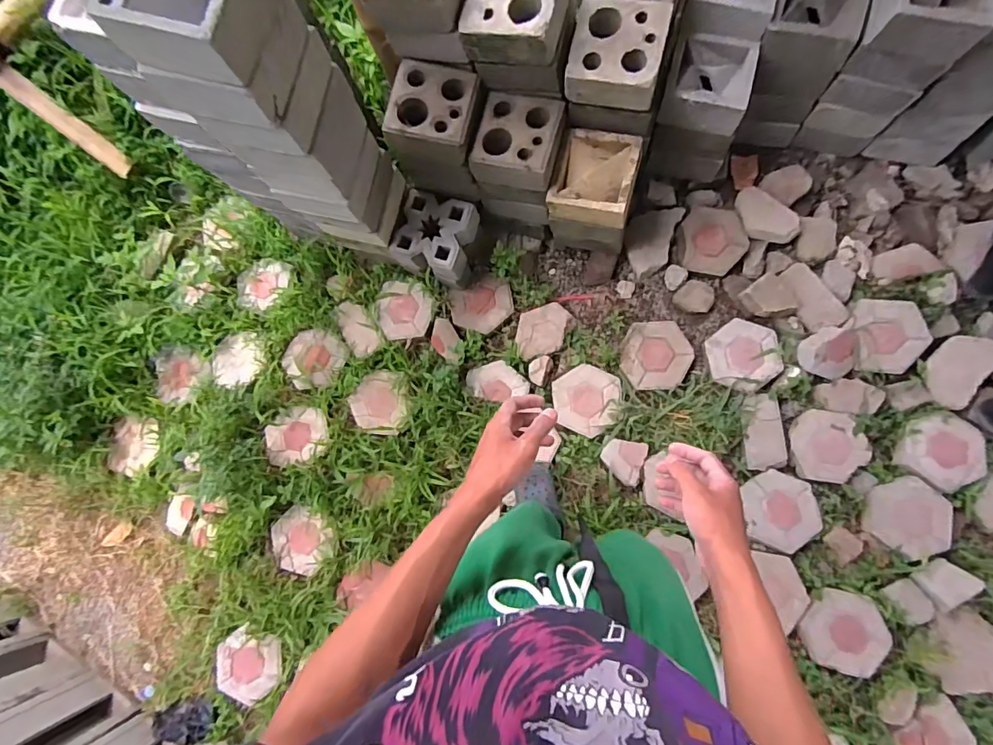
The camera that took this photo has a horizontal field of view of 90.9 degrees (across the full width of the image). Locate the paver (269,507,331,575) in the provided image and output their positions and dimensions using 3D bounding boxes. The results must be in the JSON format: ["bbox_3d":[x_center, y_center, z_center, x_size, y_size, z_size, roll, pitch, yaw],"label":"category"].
[{"bbox_3d":[-0.575,0.500,1.448,0.190,0.060,0.200,-36,78,-1],"label":"paver"}]

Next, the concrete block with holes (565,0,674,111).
[{"bbox_3d":[0.273,-0.722,1.119,0.207,0.092,0.190,11,82,8],"label":"concrete block with holes"}]

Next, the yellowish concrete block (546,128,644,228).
[{"bbox_3d":[0.254,-0.499,1.257,0.205,0.121,0.204,16,87,7],"label":"yellowish concrete block"}]

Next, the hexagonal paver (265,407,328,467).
[{"bbox_3d":[-0.611,0.193,1.492,0.196,0.050,0.186,-21,63,7],"label":"hexagonal paver"}]

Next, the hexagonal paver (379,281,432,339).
[{"bbox_3d":[-0.290,-0.201,1.553,0.173,0.048,0.189,-8,79,5],"label":"hexagonal paver"}]

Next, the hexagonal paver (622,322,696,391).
[{"bbox_3d":[0.464,-0.050,1.425,0.192,0.033,0.192,-1,92,13],"label":"hexagonal paver"}]

